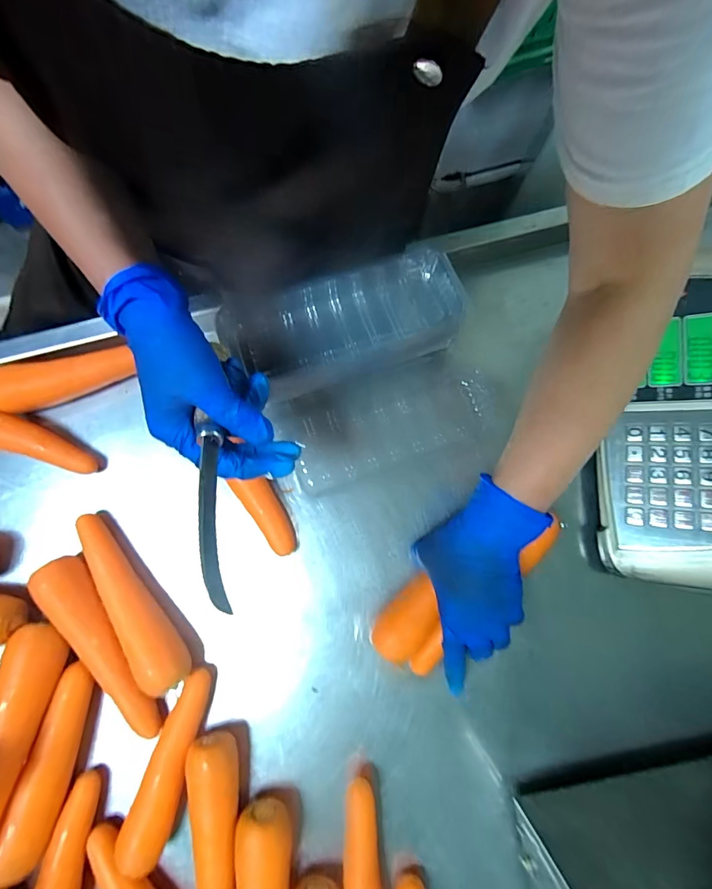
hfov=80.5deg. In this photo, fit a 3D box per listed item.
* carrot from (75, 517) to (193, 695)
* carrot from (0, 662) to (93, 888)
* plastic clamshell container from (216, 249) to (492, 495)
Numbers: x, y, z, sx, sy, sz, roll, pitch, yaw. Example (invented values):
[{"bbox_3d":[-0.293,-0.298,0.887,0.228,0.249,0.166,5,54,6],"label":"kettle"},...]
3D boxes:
[{"bbox_3d":[-0.217,0.147,0.408,0.044,0.042,0.184,-33,82,-6],"label":"carrot"},{"bbox_3d":[-0.273,0.287,0.371,0.030,0.036,0.163,10,80,1],"label":"carrot"},{"bbox_3d":[0.008,-0.075,0.440,0.231,0.072,0.196,-19,81,-4],"label":"plastic clamshell container"}]

